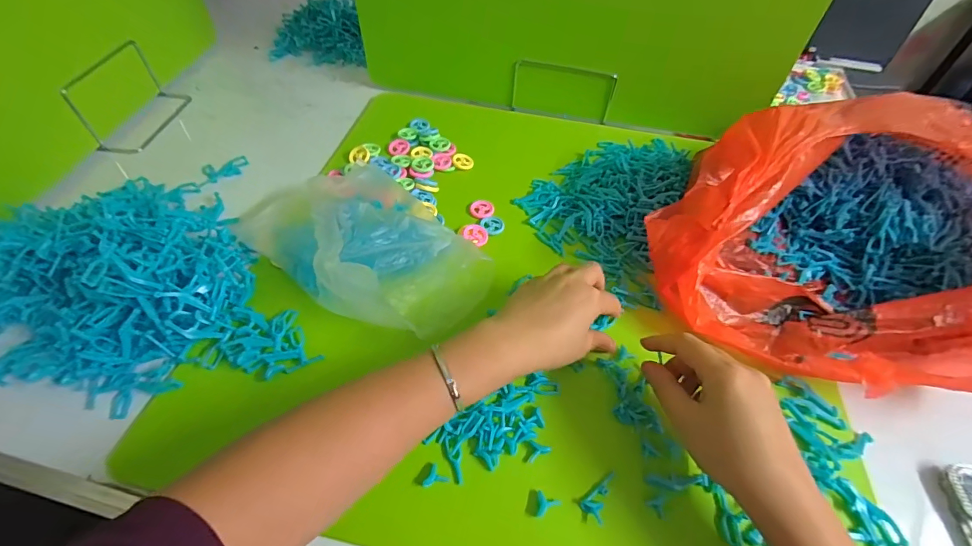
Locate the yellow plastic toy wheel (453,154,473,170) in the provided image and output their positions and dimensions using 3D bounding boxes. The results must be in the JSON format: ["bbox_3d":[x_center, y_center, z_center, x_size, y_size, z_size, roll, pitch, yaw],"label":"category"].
[{"bbox_3d":[-0.031,-0.152,0.578,0.027,0.007,0.026,2,50,-2],"label":"yellow plastic toy wheel"}]

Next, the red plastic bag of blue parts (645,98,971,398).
[{"bbox_3d":[0.370,-0.023,0.401,0.366,0.169,0.295,-11,58,-8],"label":"red plastic bag of blue parts"}]

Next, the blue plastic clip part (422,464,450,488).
[{"bbox_3d":[-0.041,0.162,0.334,0.017,0.004,0.017,38,57,25],"label":"blue plastic clip part"}]

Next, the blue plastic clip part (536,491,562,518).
[{"bbox_3d":[0.047,0.179,0.326,0.020,0.008,0.017,18,51,12],"label":"blue plastic clip part"}]

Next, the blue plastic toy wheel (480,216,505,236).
[{"bbox_3d":[0.009,-0.059,0.514,0.026,0.004,0.029,-27,57,-24],"label":"blue plastic toy wheel"}]

